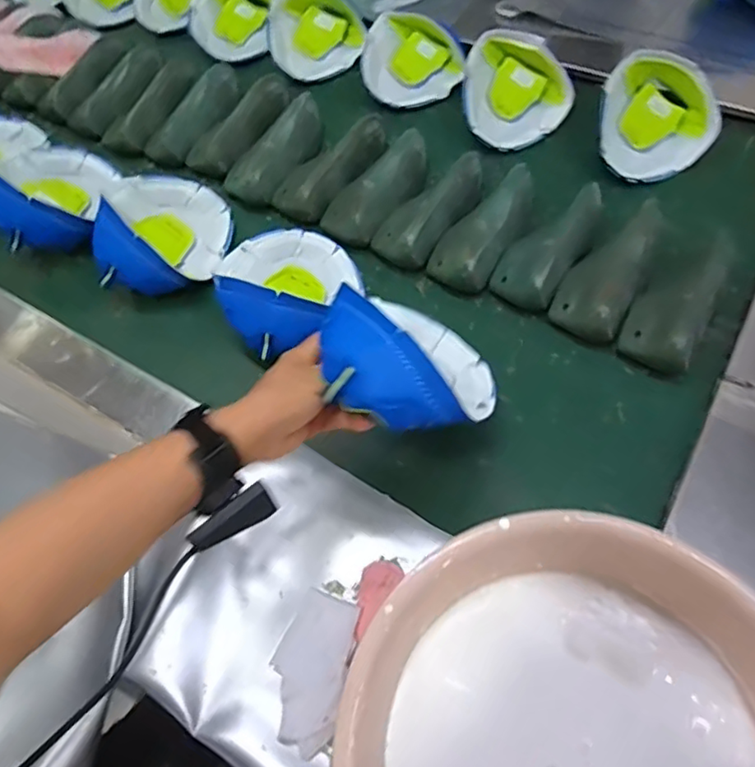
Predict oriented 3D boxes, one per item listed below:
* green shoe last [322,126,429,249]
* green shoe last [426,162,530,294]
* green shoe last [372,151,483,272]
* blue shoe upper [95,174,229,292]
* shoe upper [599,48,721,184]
[{"bbox_3d":[0.002,-0.278,0.831,0.087,0.062,0.193,30,68,21],"label":"green shoe last"},{"bbox_3d":[0.140,-0.208,0.775,0.087,0.060,0.189,25,67,19],"label":"green shoe last"},{"bbox_3d":[0.072,-0.241,0.801,0.085,0.059,0.192,31,68,21],"label":"green shoe last"},{"bbox_3d":[-0.275,-0.220,0.780,0.133,0.088,0.191,2,59,6],"label":"blue shoe upper"},{"bbox_3d":[0.395,-0.379,0.828,0.150,0.085,0.190,25,66,19],"label":"shoe upper"}]

